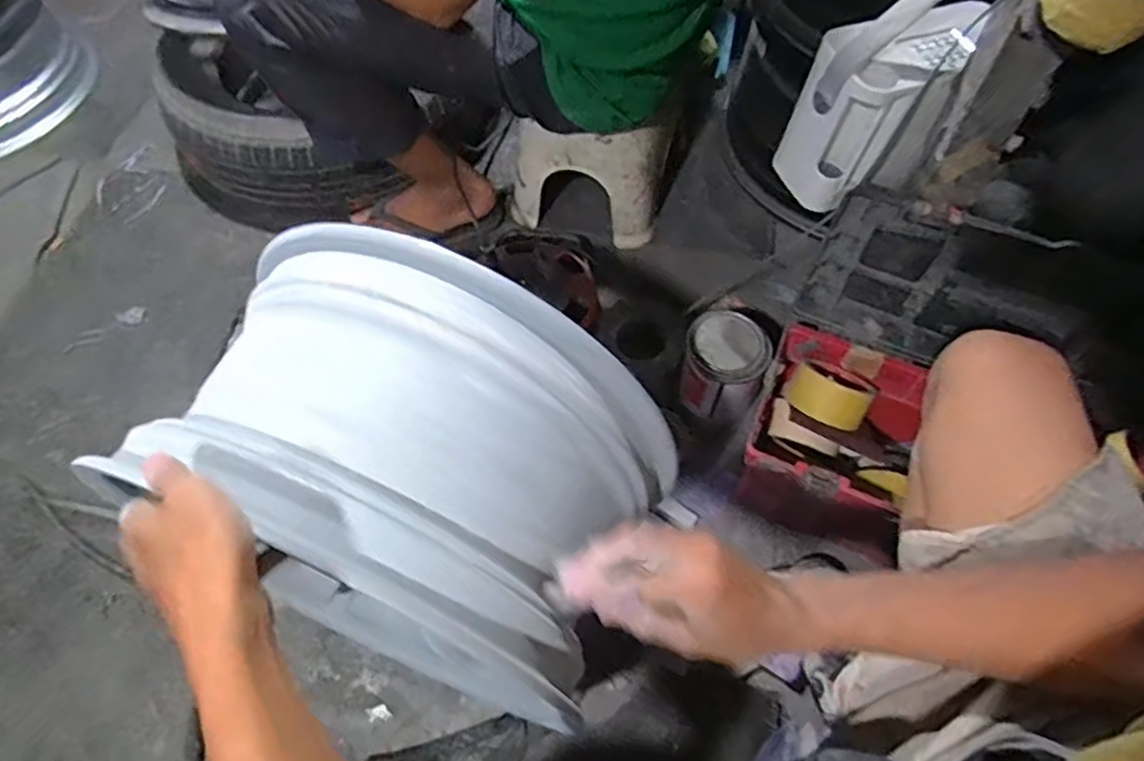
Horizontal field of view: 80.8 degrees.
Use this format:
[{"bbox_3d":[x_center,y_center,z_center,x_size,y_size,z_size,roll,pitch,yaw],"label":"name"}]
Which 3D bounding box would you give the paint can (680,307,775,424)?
[{"bbox_3d":[0.190,-0.013,0.869,0.097,0.129,0.099,0,60,1],"label":"paint can"}]

